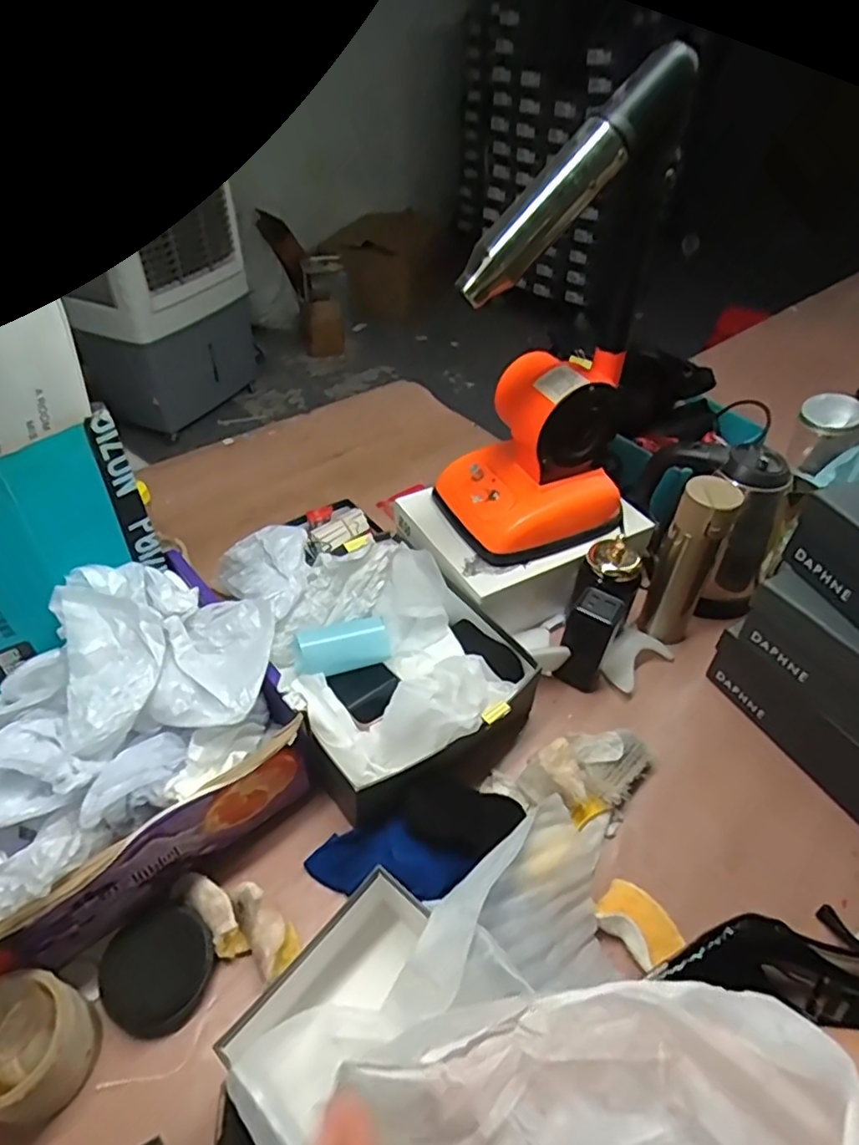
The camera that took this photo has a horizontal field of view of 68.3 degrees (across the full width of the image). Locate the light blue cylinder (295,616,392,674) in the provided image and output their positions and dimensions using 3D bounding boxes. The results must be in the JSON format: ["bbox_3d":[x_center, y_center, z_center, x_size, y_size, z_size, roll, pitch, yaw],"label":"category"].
[{"bbox_3d":[-0.103,0.088,0.759,0.106,0.045,0.045,-11,46,-14],"label":"light blue cylinder"}]

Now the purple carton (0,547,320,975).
[{"bbox_3d":[-0.344,0.171,0.605,0.404,0.172,0.288,-31,53,-30],"label":"purple carton"}]

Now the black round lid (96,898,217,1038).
[{"bbox_3d":[-0.236,0.346,0.555,0.093,0.022,0.093,-30,73,-36],"label":"black round lid"}]

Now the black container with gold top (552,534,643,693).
[{"bbox_3d":[0.211,0.054,0.797,0.070,0.141,0.121,19,46,16],"label":"black container with gold top"}]

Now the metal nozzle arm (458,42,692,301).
[{"bbox_3d":[0.131,-0.363,0.591,0.265,0.044,0.052,-45,48,14],"label":"metal nozzle arm"}]

